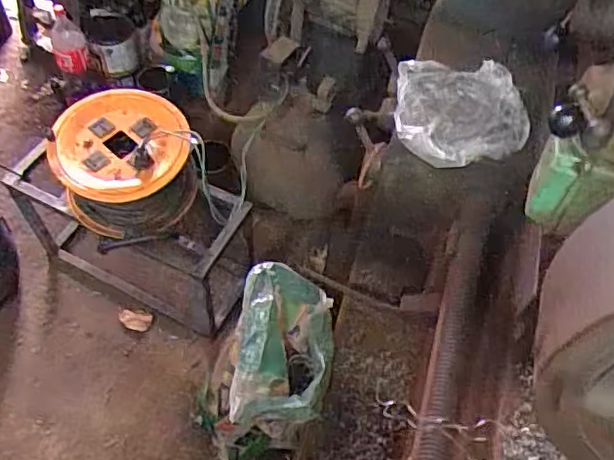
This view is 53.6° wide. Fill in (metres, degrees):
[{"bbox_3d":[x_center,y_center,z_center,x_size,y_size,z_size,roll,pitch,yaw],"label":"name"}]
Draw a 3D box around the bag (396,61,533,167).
[{"bbox_3d":[0.240,-0.184,0.956,0.212,0.043,0.213,1,56,-4],"label":"bag"}]

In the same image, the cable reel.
[{"bbox_3d":[-0.387,-0.137,1.299,0.282,0.205,0.250,-8,57,-10],"label":"cable reel"}]

